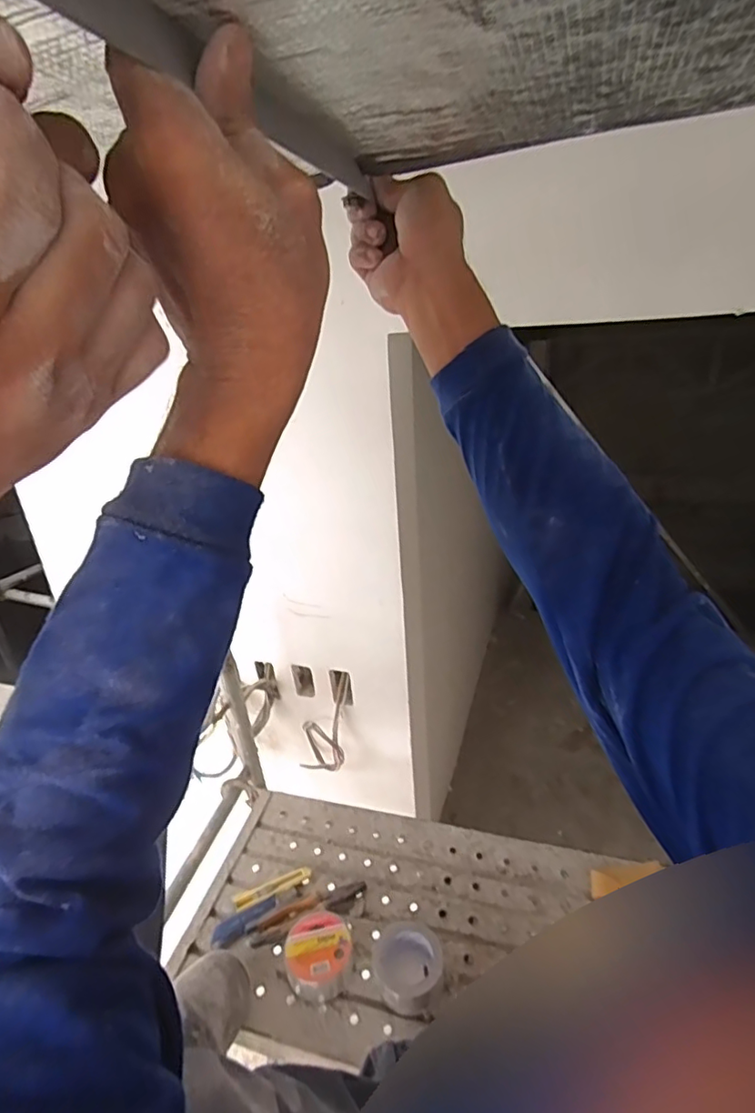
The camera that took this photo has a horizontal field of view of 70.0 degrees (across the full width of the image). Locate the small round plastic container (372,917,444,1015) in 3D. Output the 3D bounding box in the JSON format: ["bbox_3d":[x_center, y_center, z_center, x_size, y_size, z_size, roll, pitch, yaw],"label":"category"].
[{"bbox_3d":[0.047,0.633,0.833,0.102,0.053,0.108,-4,24,2],"label":"small round plastic container"}]

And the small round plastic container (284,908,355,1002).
[{"bbox_3d":[-0.091,0.625,0.851,0.102,0.051,0.102,-4,24,2],"label":"small round plastic container"}]

